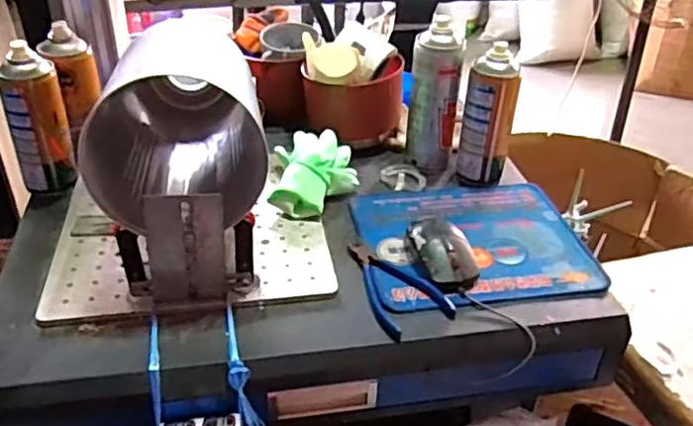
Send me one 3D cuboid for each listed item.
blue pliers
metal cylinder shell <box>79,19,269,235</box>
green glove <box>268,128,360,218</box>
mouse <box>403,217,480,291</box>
[{"bbox_3d":[0.048,0.074,0.676,0.077,0.010,0.139,-15,37,-24],"label":"blue pliers"},{"bbox_3d":[-0.180,-0.112,0.687,0.156,0.137,0.299,-5,33,-10],"label":"metal cylinder shell"},{"bbox_3d":[-0.044,-0.049,0.804,0.104,0.059,0.138,10,34,12],"label":"green glove"},{"bbox_3d":[0.104,0.040,0.705,0.063,0.032,0.107,-4,33,-9],"label":"mouse"}]

